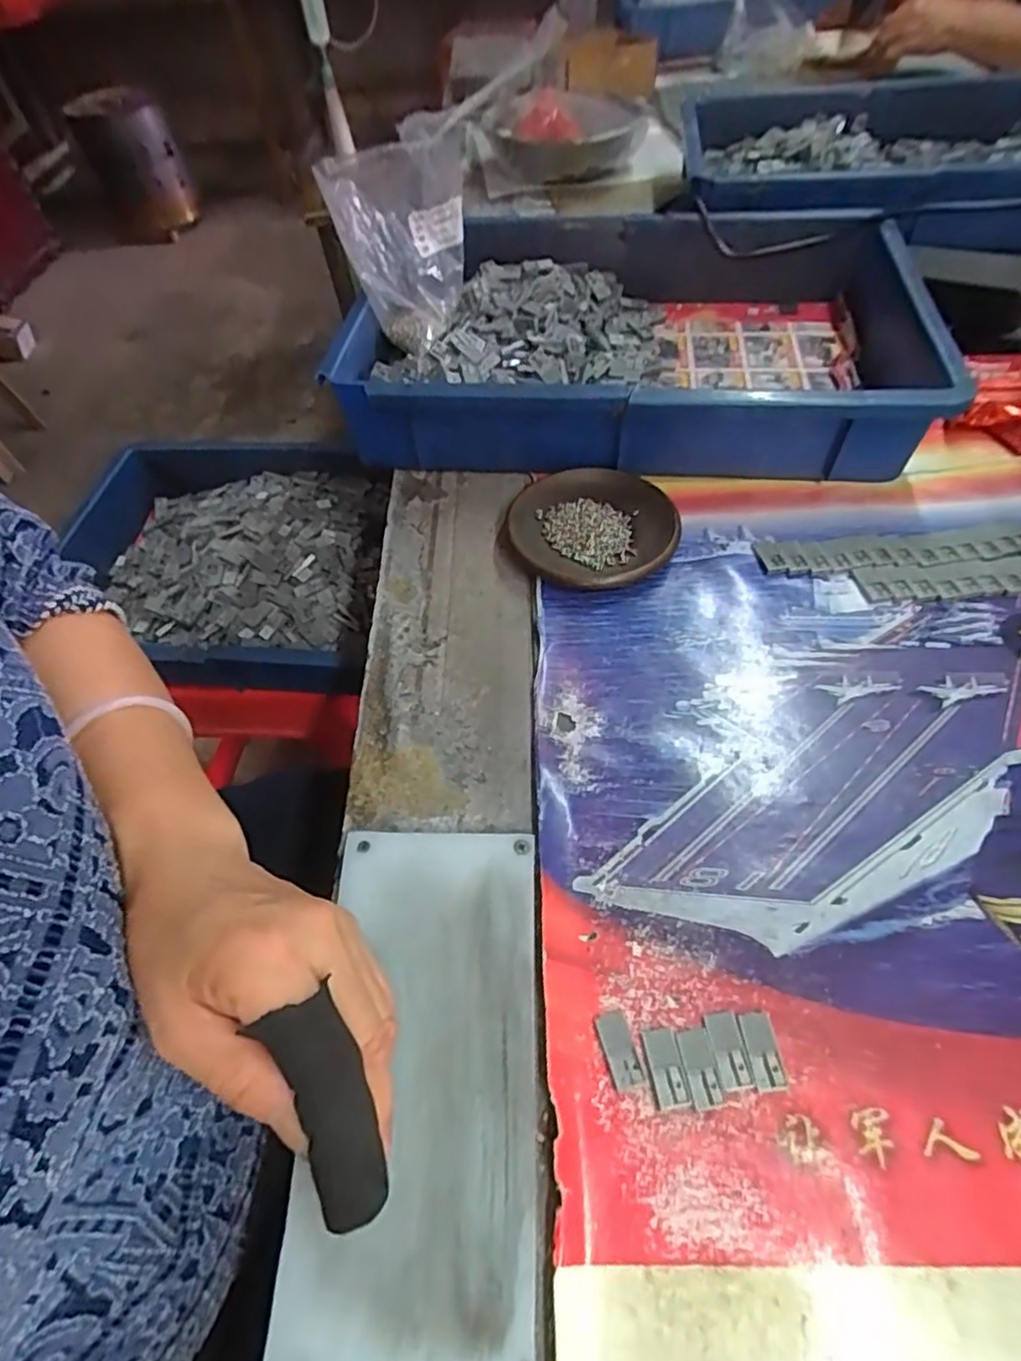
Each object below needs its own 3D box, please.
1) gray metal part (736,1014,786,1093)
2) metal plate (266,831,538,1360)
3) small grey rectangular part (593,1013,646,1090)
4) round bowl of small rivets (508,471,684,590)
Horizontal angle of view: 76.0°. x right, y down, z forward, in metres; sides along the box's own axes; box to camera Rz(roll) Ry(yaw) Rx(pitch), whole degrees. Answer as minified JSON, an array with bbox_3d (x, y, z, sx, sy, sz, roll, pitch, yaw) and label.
[{"bbox_3d":[0.104,0.153,0.270,0.013,0.004,0.028,-6,54,0],"label":"gray metal part"},{"bbox_3d":[-0.036,0.158,0.269,0.091,0.006,0.199,-1,55,2],"label":"metal plate"},{"bbox_3d":[0.046,0.154,0.273,0.013,0.004,0.028,-14,54,-6],"label":"small grey rectangular part"},{"bbox_3d":[0.056,-0.103,0.446,0.111,0.019,0.107,-2,54,3],"label":"round bowl of small rivets"}]

